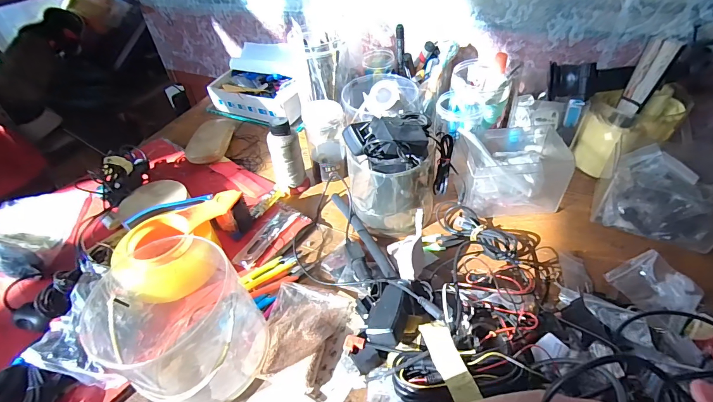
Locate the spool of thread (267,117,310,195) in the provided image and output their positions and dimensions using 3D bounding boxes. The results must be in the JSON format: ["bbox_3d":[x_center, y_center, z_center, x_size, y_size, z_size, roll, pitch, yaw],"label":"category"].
[{"bbox_3d":[-0.111,-0.073,0.568,0.045,0.112,0.043,14,46,19],"label":"spool of thread"}]

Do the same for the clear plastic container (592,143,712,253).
[{"bbox_3d":[0.412,-0.014,0.483,0.139,0.094,0.113,25,51,27],"label":"clear plastic container"}]

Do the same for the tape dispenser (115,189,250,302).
[{"bbox_3d":[-0.237,0.051,0.482,0.116,0.061,0.168,14,46,18],"label":"tape dispenser"}]

